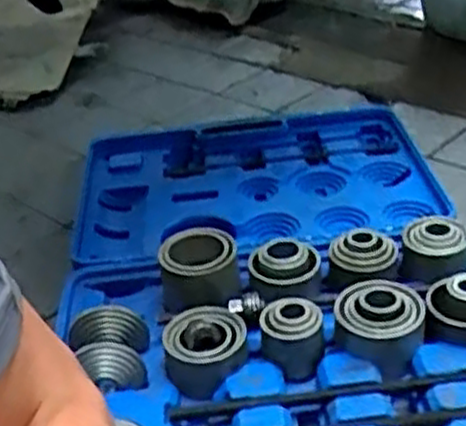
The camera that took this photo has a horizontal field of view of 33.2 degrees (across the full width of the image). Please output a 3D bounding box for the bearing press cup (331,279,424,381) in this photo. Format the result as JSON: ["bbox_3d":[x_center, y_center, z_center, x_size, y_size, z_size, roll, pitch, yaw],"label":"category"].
[{"bbox_3d":[0.147,0.108,0.790,0.091,0.045,0.089,-5,30,3],"label":"bearing press cup"}]

